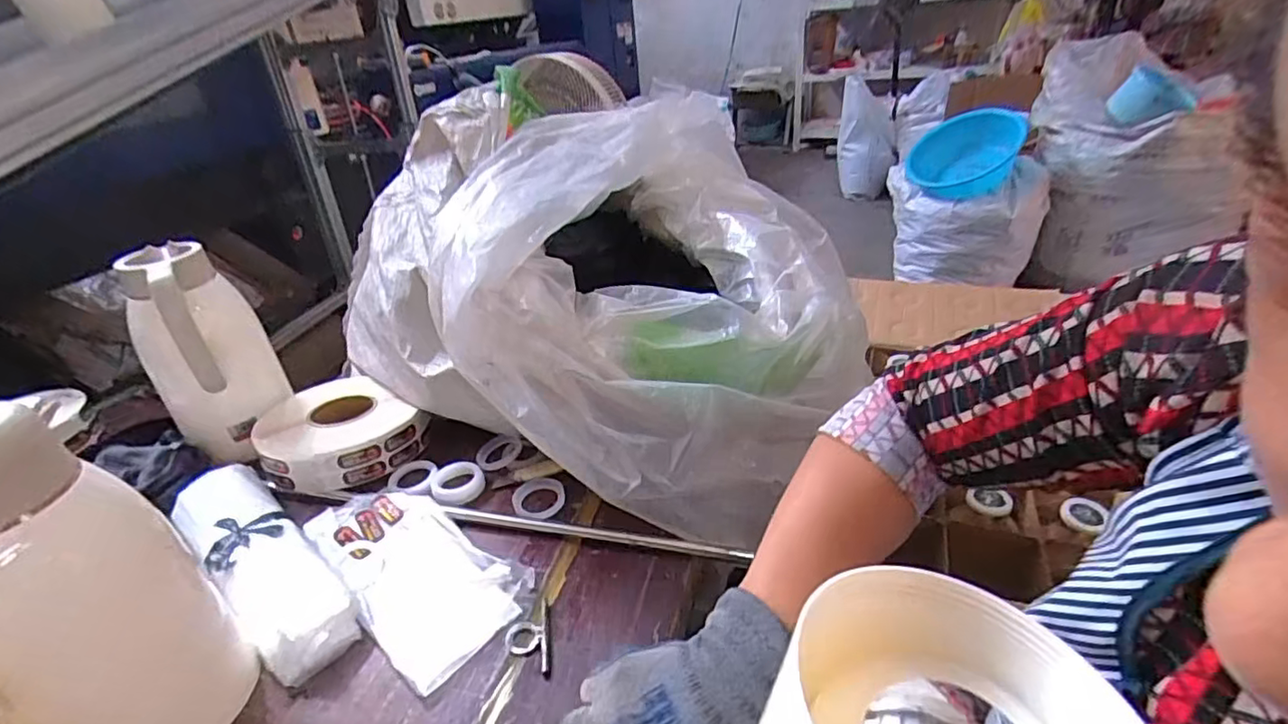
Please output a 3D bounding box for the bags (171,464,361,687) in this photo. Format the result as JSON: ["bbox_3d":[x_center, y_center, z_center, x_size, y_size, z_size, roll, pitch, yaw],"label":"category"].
[{"bbox_3d":[-0.384,0.193,0.604,0.313,0.043,0.091,21,40,37],"label":"bags"}]

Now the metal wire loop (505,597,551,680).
[{"bbox_3d":[-0.099,0.239,0.523,0.037,0.006,0.076,-10,31,-5],"label":"metal wire loop"}]

